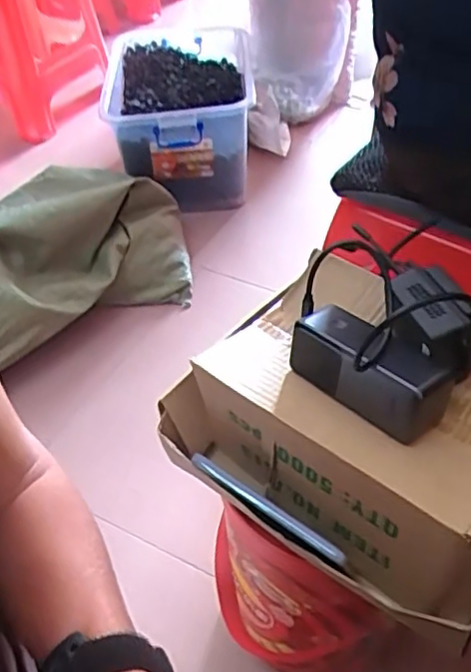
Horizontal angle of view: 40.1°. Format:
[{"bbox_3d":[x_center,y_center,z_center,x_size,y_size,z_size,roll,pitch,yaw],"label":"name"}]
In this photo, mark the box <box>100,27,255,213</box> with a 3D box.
[{"bbox_3d":[-0.122,-0.499,1.526,0.322,0.283,0.422,-6,46,-3],"label":"box"}]

